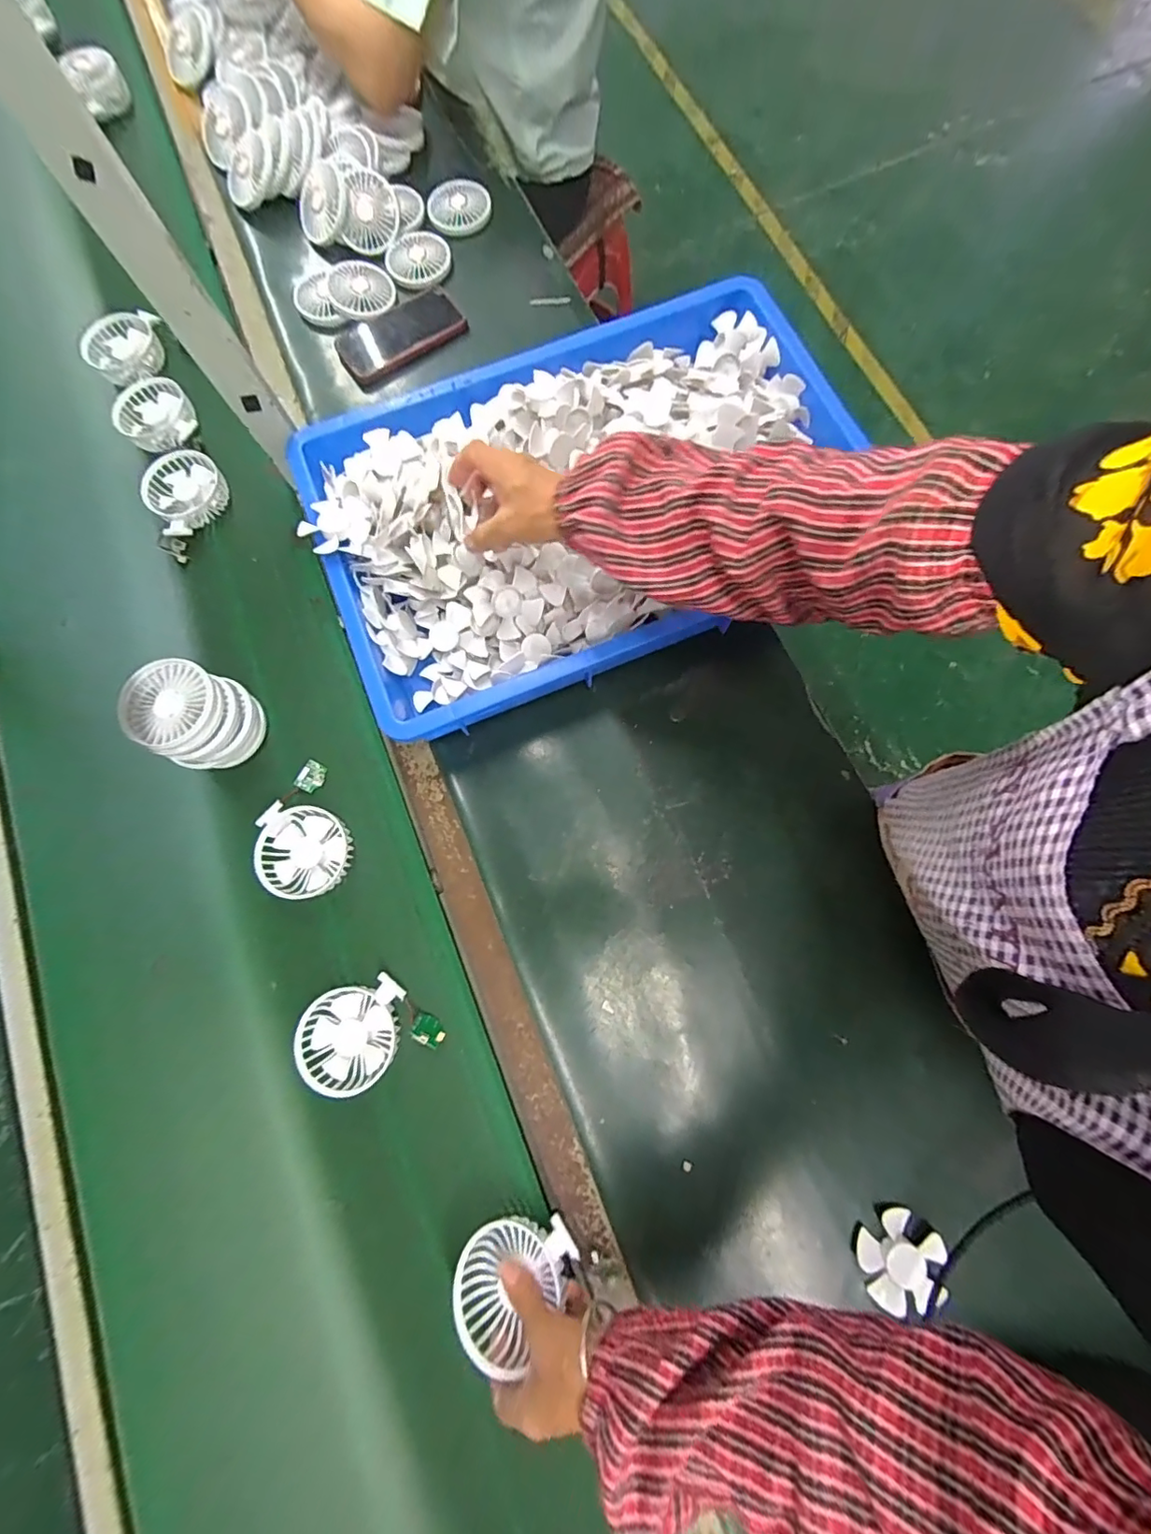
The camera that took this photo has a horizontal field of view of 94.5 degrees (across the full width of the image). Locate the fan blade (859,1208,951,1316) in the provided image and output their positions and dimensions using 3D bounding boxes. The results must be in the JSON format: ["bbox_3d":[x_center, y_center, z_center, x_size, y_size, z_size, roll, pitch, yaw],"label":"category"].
[{"bbox_3d":[0.277,0.417,0.452,0.070,0.023,0.064,0,78,0],"label":"fan blade"}]

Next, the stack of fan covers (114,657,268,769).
[{"bbox_3d":[-0.379,-0.050,0.534,0.093,0.085,0.089,23,79,8],"label":"stack of fan covers"}]

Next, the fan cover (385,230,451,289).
[{"bbox_3d":[-0.214,-0.698,0.728,0.082,0.014,0.098,8,78,1],"label":"fan cover"}]

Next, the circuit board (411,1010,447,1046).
[{"bbox_3d":[-0.138,0.247,0.501,0.032,0.004,0.024,29,46,-11],"label":"circuit board"}]

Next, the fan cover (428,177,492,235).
[{"bbox_3d":[-0.164,-0.791,0.752,0.088,0.012,0.102,-2,78,-1],"label":"fan cover"}]

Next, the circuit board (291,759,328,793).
[{"bbox_3d":[-0.279,0.010,0.564,0.025,0.006,0.032,30,69,-17],"label":"circuit board"}]

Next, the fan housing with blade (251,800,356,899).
[{"bbox_3d":[-0.273,0.085,0.539,0.089,0.028,0.088,4,78,0],"label":"fan housing with blade"}]

